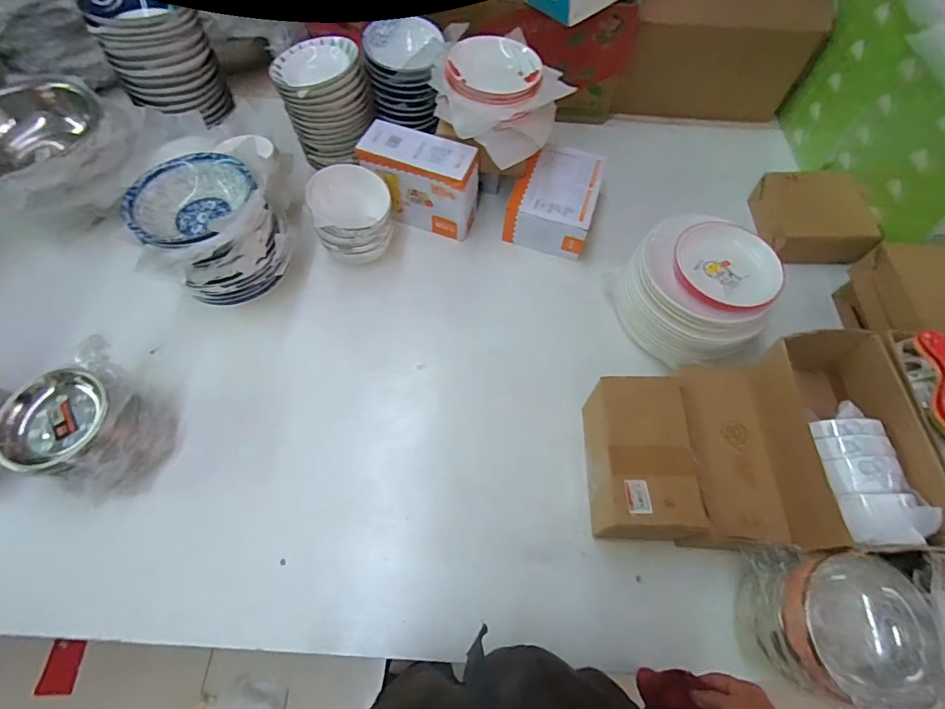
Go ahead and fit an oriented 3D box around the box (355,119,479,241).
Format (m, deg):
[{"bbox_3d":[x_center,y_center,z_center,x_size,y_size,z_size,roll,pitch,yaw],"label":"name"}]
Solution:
[{"bbox_3d":[-0.105,-0.356,0.958,0.223,0.176,0.096,16,64,6],"label":"box"}]

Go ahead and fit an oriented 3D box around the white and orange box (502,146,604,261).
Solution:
[{"bbox_3d":[0.180,-0.335,1.008,0.171,0.120,0.219,16,64,6],"label":"white and orange box"}]

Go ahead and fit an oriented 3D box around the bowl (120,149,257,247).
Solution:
[{"bbox_3d":[-0.468,-0.252,0.768,0.202,0.072,0.187,1,63,-2],"label":"bowl"}]

